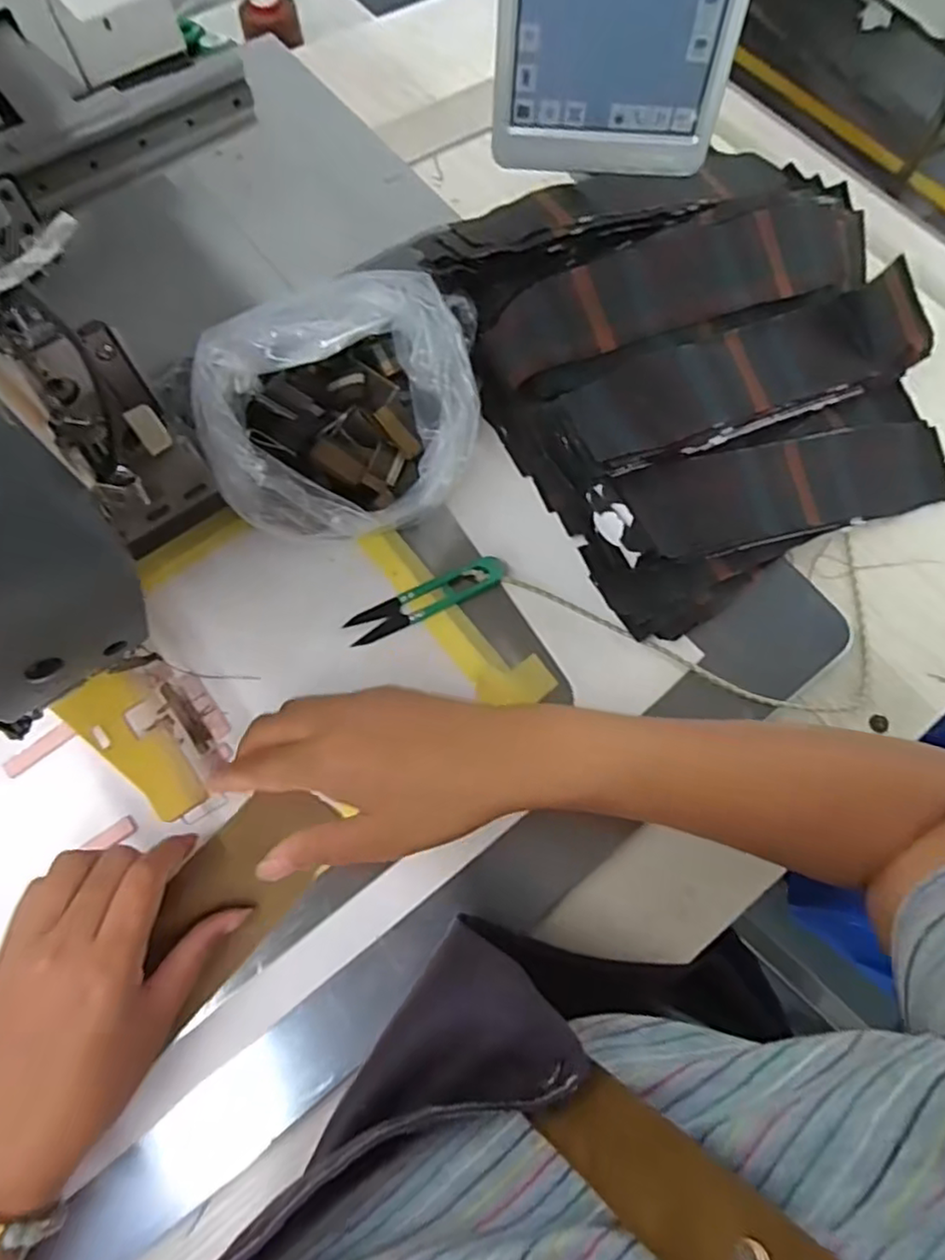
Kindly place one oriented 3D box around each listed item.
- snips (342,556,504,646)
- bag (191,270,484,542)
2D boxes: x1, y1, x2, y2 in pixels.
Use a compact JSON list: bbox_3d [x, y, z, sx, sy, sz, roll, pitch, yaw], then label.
[{"bbox_3d":[-0.029,-0.020,0.411,0.103,0.008,0.024,-26,72,-11],"label":"snips"},{"bbox_3d":[-0.079,-0.136,0.409,0.170,0.087,0.166,-24,72,-11],"label":"bag"}]

